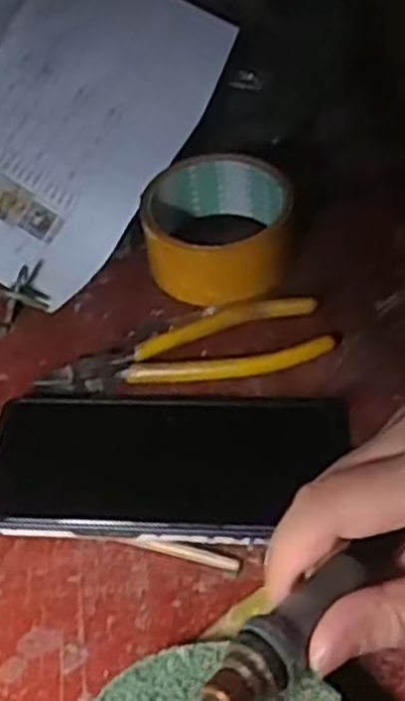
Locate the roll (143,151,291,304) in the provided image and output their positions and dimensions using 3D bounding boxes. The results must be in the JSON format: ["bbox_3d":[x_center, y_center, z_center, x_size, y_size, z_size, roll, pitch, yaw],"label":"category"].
[{"bbox_3d":[0.009,-0.073,0.473,0.085,0.050,0.082,-3,46,3],"label":"roll"}]

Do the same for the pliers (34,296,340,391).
[{"bbox_3d":[-0.009,-0.002,0.430,0.152,0.011,0.053,-9,46,-3],"label":"pliers"}]

